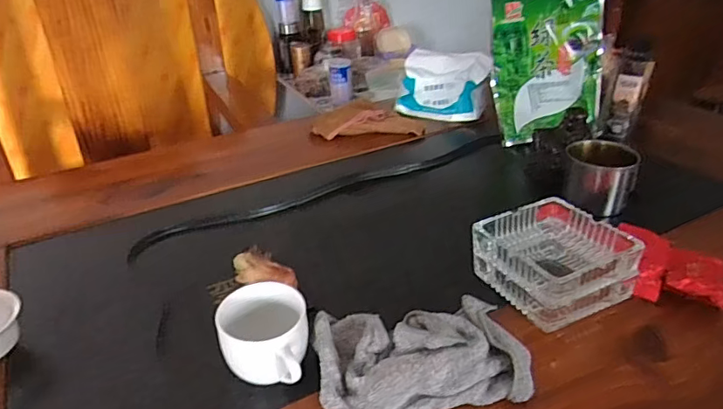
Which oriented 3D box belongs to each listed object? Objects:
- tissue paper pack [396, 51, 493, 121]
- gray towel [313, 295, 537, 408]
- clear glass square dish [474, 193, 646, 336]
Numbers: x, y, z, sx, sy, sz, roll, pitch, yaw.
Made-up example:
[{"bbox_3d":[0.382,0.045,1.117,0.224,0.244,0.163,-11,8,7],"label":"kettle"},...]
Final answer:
[{"bbox_3d":[0.154,-0.216,0.977,0.161,0.120,0.060,10,9,28],"label":"tissue paper pack"},{"bbox_3d":[0.050,0.127,0.464,0.174,0.049,0.109,-6,32,-8],"label":"gray towel"},{"bbox_3d":[0.194,0.059,0.547,0.118,0.070,0.125,-18,35,-25],"label":"clear glass square dish"}]

